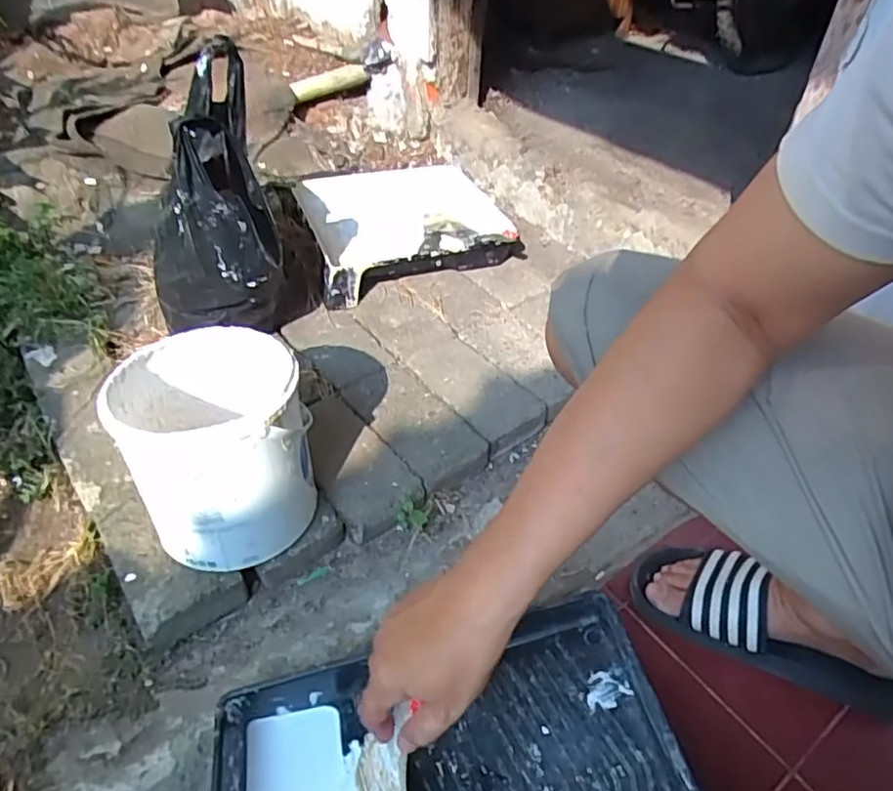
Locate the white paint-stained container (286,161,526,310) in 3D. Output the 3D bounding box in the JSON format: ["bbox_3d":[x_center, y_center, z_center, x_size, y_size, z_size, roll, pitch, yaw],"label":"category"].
[{"bbox_3d":[-0.057,-0.307,1.128,0.384,0.082,0.354,-14,45,-14],"label":"white paint-stained container"}]

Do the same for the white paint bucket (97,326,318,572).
[{"bbox_3d":[-0.240,0.059,0.665,0.178,0.198,0.191,-6,44,-6],"label":"white paint bucket"}]

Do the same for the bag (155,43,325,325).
[{"bbox_3d":[-0.340,-0.298,0.937,0.255,0.307,0.402,-15,46,-15],"label":"bag"}]

